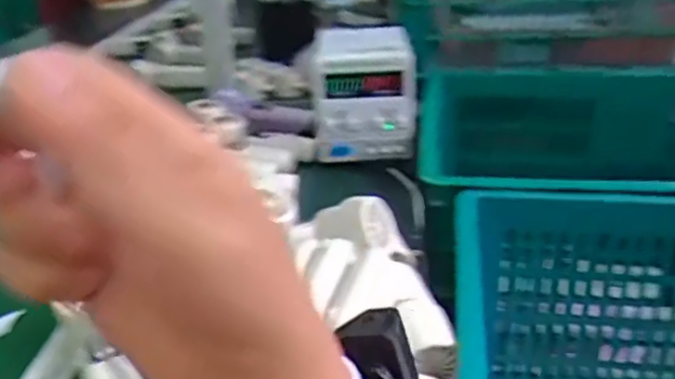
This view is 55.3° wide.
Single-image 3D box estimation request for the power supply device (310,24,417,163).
[{"bbox_3d":[0.042,-0.153,0.932,0.142,0.146,0.173,-1,26,5],"label":"power supply device"}]

